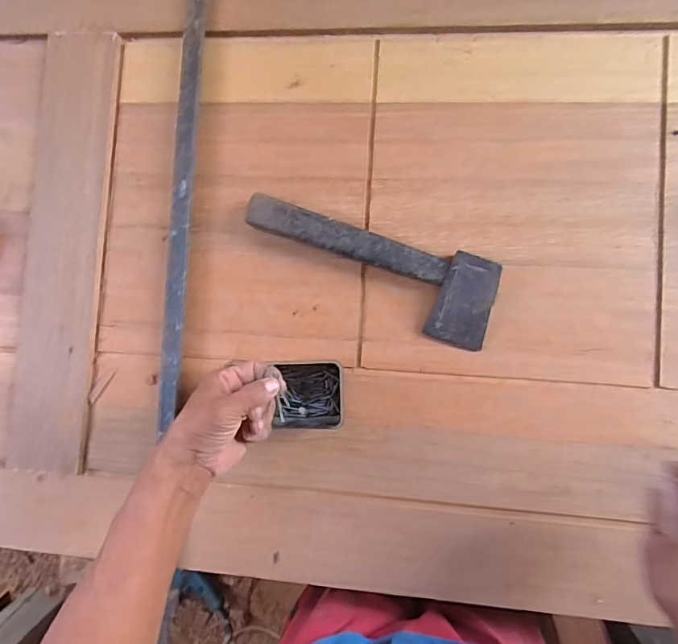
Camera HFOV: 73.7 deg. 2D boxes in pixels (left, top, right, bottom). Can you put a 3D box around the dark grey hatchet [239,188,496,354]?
[{"bbox_3d":[0.037,-0.075,0.561,0.331,0.034,0.105,23,90,7],"label":"dark grey hatchet"}]

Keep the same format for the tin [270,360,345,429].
[{"bbox_3d":[-0.035,0.087,0.552,0.085,0.054,0.077,-1,87,6],"label":"tin"}]

